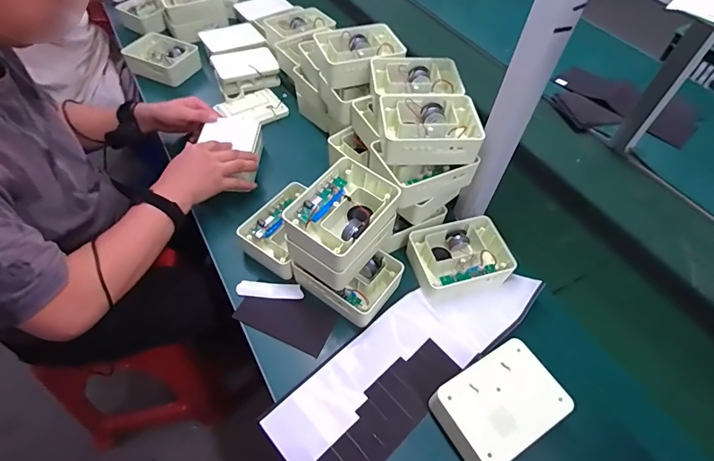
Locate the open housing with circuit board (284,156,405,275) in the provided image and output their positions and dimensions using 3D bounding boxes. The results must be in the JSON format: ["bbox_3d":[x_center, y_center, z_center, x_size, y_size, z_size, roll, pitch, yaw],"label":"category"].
[{"bbox_3d":[-0.022,-0.025,0.569,0.110,0.049,0.151,32,56,19],"label":"open housing with circuit board"}]

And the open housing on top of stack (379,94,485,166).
[{"bbox_3d":[0.107,-0.156,0.614,0.144,0.049,0.110,-2,52,-6],"label":"open housing on top of stack"}]

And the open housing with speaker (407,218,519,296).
[{"bbox_3d":[0.165,0.040,0.647,0.149,0.045,0.111,-13,54,-15],"label":"open housing with speaker"}]

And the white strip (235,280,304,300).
[{"bbox_3d":[-0.132,0.092,0.619,0.099,0.014,0.025,4,51,-1],"label":"white strip"}]

